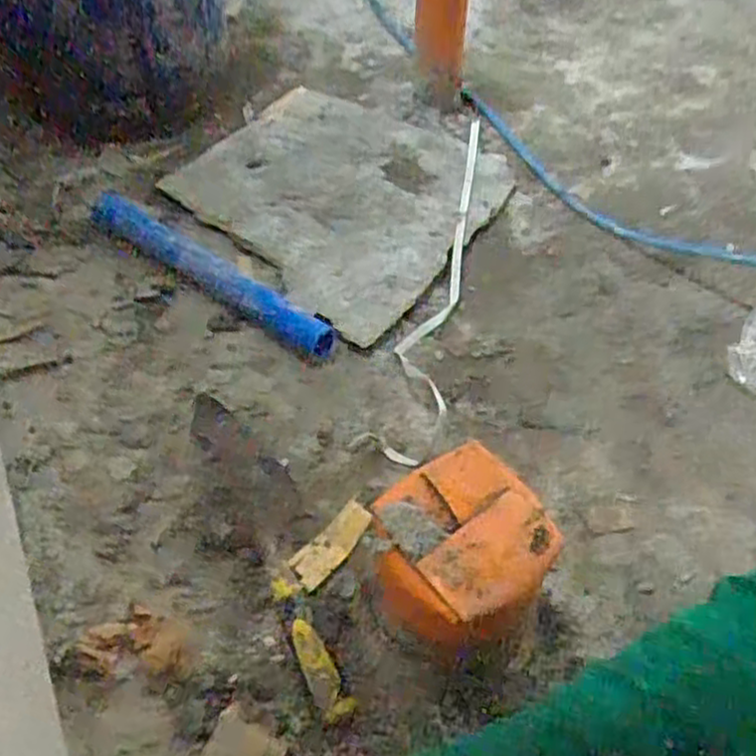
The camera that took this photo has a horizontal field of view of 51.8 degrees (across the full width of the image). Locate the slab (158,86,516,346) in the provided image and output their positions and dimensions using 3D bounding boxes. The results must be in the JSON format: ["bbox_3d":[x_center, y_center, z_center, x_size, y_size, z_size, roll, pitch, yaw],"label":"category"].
[{"bbox_3d":[-0.046,-0.212,0.852,0.306,0.019,0.320,31,56,17],"label":"slab"}]

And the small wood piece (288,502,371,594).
[{"bbox_3d":[-0.035,0.128,0.602,0.031,0.004,0.076,29,58,34],"label":"small wood piece"}]

